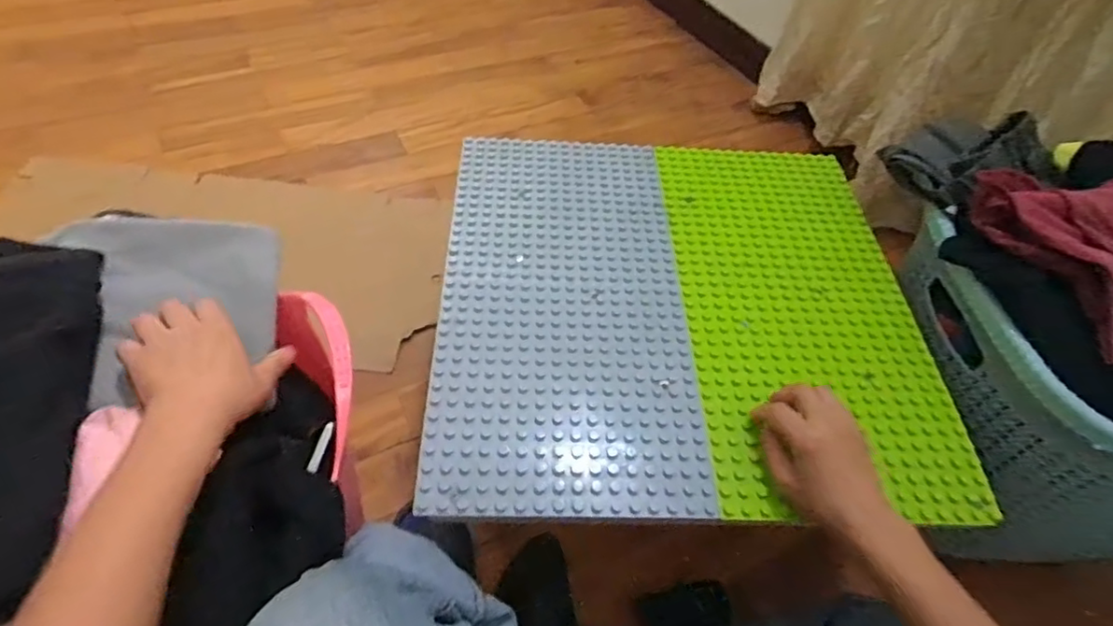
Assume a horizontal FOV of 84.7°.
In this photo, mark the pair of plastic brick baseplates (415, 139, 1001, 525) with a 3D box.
[{"bbox_3d":[0.134,-0.023,0.665,0.500,0.013,0.494,2,52,-4],"label":"pair of plastic brick baseplates"}]

